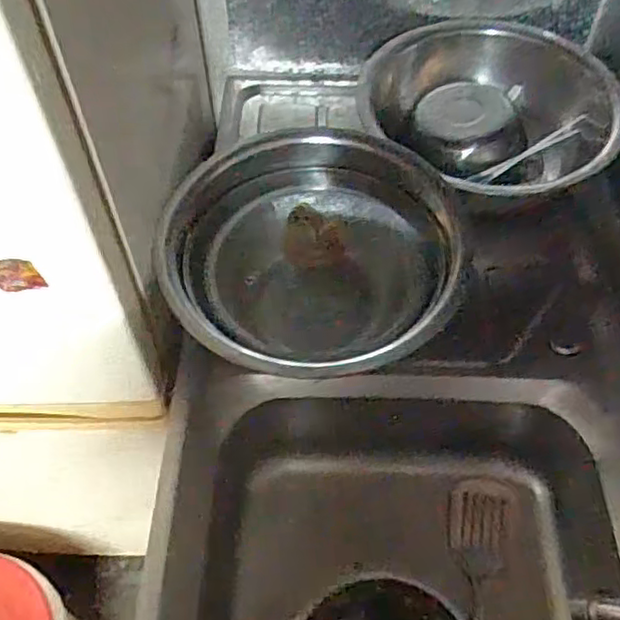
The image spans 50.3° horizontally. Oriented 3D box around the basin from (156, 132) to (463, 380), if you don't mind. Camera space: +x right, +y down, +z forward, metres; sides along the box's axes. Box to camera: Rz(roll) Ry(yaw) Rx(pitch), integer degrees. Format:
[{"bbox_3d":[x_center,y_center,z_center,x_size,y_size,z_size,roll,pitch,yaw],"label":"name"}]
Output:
[{"bbox_3d":[-0.002,-0.057,0.760,0.311,0.137,0.279,-2,51,-6],"label":"basin"}]

